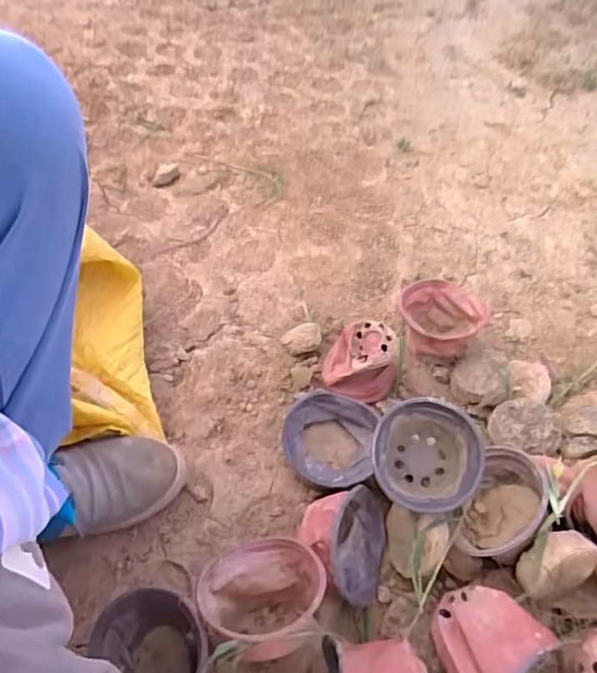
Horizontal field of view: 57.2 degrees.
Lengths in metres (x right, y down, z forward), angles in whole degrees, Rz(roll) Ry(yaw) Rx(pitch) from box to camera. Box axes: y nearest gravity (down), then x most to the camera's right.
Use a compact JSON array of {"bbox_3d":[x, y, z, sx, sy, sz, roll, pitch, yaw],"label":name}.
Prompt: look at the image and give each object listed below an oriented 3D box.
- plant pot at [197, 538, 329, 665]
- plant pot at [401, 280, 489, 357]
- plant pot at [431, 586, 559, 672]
[{"bbox_3d":[-0.031,0.230,0.457,0.102,0.077,0.108,1,11,0],"label":"plant pot"},{"bbox_3d":[0.177,-0.011,0.708,0.097,0.075,0.093,2,51,-3],"label":"plant pot"},{"bbox_3d":[0.145,0.248,0.446,0.089,0.068,0.072,-29,58,-25],"label":"plant pot"}]

